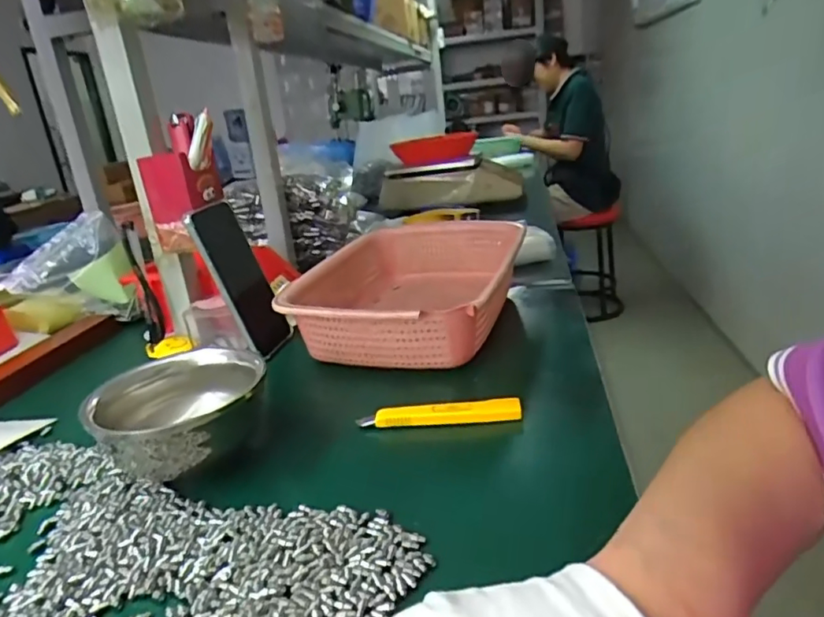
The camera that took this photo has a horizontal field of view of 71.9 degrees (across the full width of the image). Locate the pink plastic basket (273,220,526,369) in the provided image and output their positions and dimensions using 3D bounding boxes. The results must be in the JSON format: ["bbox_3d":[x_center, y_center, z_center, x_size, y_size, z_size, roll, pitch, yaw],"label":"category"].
[{"bbox_3d":[0.001,-0.023,0.634,0.205,0.084,0.283,0,21,18],"label":"pink plastic basket"}]

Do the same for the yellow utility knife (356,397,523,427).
[{"bbox_3d":[0.022,0.082,0.449,0.127,0.011,0.019,-6,20,2],"label":"yellow utility knife"}]

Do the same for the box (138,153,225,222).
[{"bbox_3d":[-0.239,-0.128,0.594,0.056,0.063,0.063,-1,20,16],"label":"box"}]

